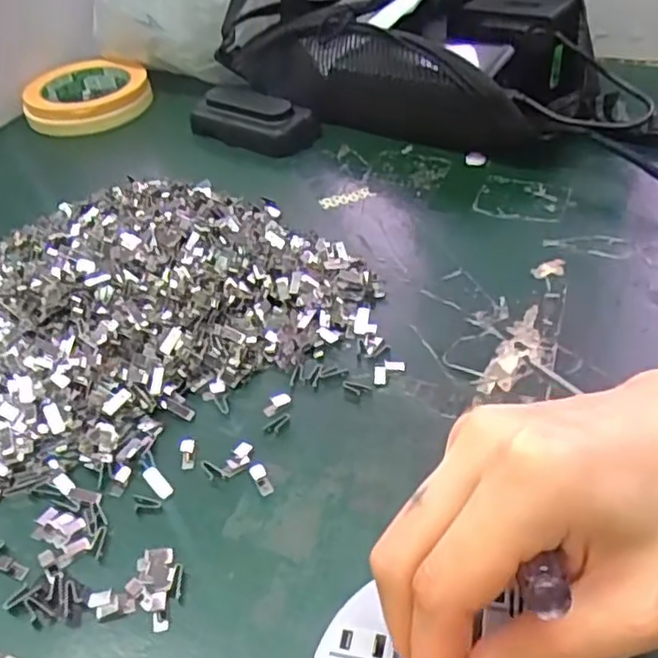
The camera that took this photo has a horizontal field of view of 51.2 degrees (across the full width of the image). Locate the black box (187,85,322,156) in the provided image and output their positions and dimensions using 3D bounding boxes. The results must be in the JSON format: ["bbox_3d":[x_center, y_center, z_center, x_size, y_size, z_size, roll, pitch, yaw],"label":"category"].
[{"bbox_3d":[-0.063,-0.165,0.535,0.106,0.031,0.039,15,46,22],"label":"black box"}]

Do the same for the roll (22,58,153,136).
[{"bbox_3d":[-0.222,-0.215,0.632,0.109,0.031,0.109,-18,44,-12],"label":"roll"}]

